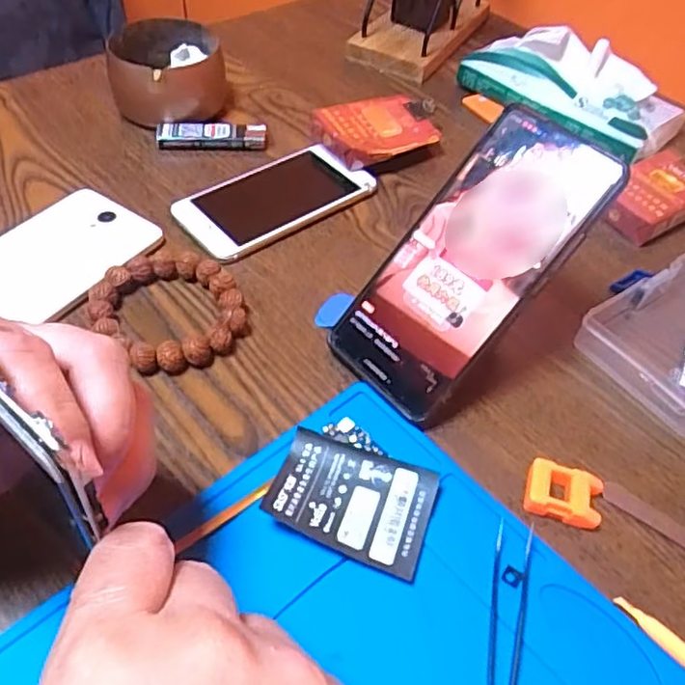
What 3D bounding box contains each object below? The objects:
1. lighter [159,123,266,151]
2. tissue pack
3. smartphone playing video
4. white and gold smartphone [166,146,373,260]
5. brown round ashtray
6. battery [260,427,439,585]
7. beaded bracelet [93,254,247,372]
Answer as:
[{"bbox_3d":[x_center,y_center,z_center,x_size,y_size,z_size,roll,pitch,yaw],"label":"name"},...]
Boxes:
[{"bbox_3d":[-0.097,-0.154,0.482,0.078,0.012,0.018,0,50,-5],"label":"lighter"},{"bbox_3d":[0.183,-0.209,0.531,0.170,0.048,0.078,38,57,24],"label":"tissue pack"},{"bbox_3d":[0.065,-0.042,0.334,0.072,0.010,0.163,43,98,27],"label":"smartphone playing video"},{"bbox_3d":[-0.047,-0.100,0.443,0.128,0.009,0.070,-33,60,-28],"label":"white and gold smartphone"},{"bbox_3d":[-0.136,-0.208,0.502,0.084,0.049,0.084,-8,51,-12],"label":"brown round ashtray"},{"bbox_3d":[0.004,0.072,0.299,0.074,0.008,0.051,19,52,9],"label":"battery"},{"bbox_3d":[-0.098,-0.019,0.369,0.084,0.015,0.076,35,56,23],"label":"beaded bracelet"}]

